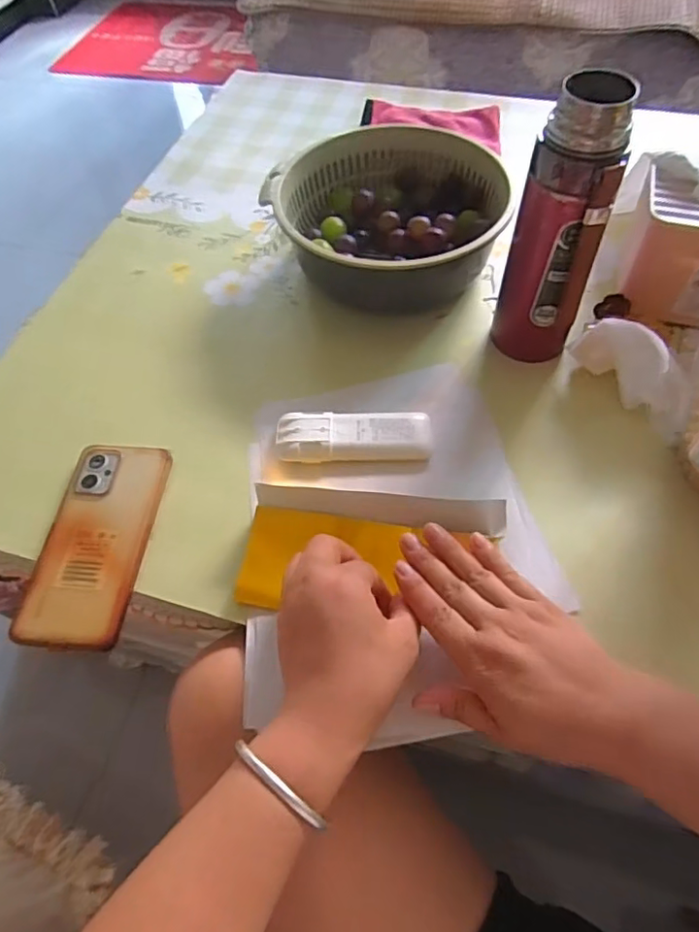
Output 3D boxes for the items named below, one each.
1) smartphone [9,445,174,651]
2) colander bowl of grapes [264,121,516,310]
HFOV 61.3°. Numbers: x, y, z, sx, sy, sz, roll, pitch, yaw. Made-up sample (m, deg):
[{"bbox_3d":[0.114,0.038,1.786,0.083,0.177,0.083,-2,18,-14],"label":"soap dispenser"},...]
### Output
[{"bbox_3d":[-0.190,0.055,0.444,0.075,0.010,0.161,2,57,5],"label":"smartphone"},{"bbox_3d":[0.036,-0.246,0.592,0.208,0.086,0.196,-2,57,2],"label":"colander bowl of grapes"}]

